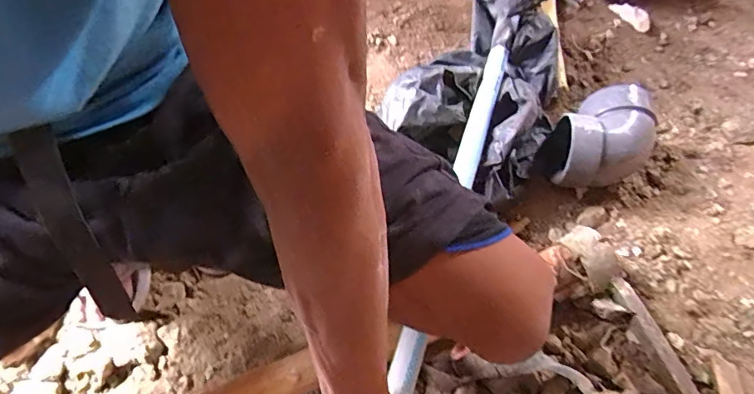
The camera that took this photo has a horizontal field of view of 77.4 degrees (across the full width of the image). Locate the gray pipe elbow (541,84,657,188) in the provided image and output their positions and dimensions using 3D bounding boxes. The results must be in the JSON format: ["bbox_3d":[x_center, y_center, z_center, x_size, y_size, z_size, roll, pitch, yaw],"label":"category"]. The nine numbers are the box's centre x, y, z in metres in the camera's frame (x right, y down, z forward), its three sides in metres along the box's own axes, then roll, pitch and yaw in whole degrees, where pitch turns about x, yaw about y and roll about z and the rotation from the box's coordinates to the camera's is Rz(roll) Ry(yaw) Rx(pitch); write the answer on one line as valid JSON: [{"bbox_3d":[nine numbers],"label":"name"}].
[{"bbox_3d":[0.294,-0.071,0.626,0.112,0.097,0.161,32,64,17],"label":"gray pipe elbow"}]

